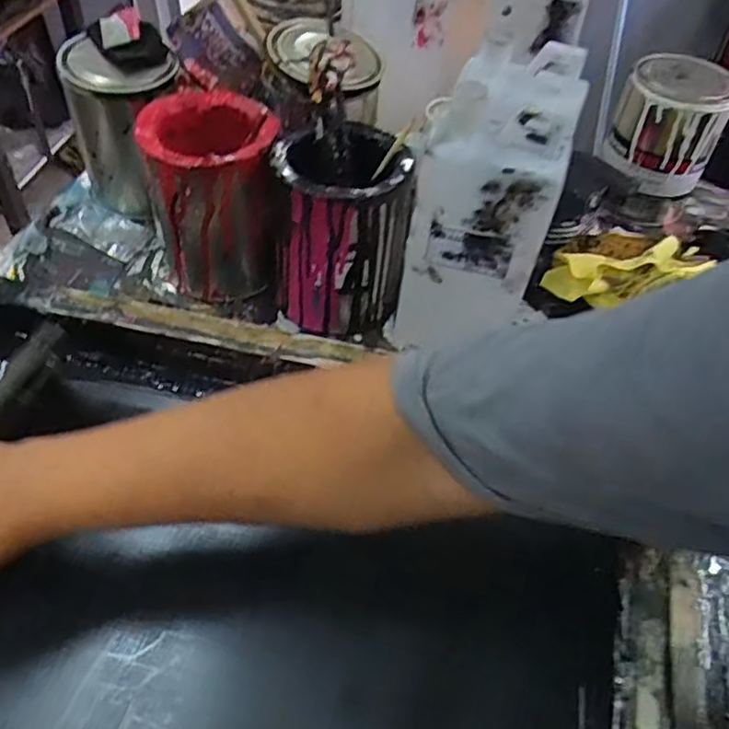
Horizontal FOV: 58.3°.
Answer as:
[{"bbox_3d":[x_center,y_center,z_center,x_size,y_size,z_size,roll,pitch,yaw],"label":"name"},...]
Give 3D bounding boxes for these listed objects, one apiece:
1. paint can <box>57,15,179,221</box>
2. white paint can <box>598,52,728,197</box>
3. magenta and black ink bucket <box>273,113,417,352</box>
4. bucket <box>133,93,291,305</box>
[{"bbox_3d":[-0.224,-0.237,0.635,0.106,0.151,0.094,-9,52,-12],"label":"paint can"},{"bbox_3d":[0.316,-0.250,0.681,0.107,0.102,0.104,22,52,13],"label":"white paint can"},{"bbox_3d":[-0.019,-0.109,0.544,0.100,0.146,0.098,3,50,-3],"label":"magenta and black ink bucket"},{"bbox_3d":[-0.127,-0.145,0.560,0.098,0.136,0.112,9,50,2],"label":"bucket"}]

